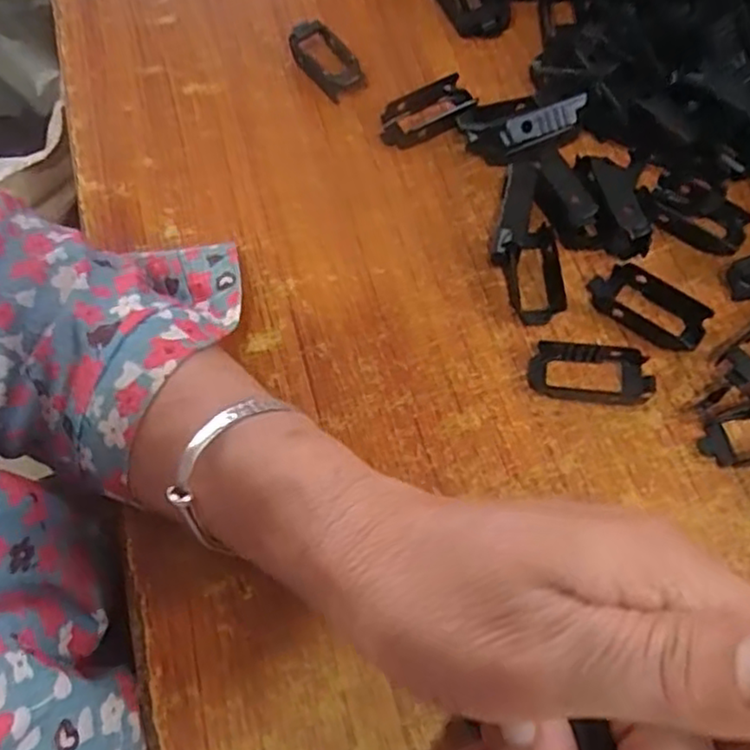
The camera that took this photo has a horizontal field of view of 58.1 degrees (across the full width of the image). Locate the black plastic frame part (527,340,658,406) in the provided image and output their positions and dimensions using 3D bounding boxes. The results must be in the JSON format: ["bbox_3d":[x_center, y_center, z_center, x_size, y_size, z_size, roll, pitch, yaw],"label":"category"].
[{"bbox_3d":[0.092,-0.001,0.286,0.051,0.007,0.023,7,67,6],"label":"black plastic frame part"}]

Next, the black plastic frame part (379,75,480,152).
[{"bbox_3d":[0.027,-0.132,0.343,0.049,0.013,0.026,-25,68,-7],"label":"black plastic frame part"}]

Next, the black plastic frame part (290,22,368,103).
[{"bbox_3d":[-0.025,-0.167,0.359,0.024,0.015,0.047,-33,69,-11],"label":"black plastic frame part"}]

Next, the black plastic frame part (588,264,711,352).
[{"bbox_3d":[0.119,-0.030,0.296,0.052,0.009,0.026,29,71,14],"label":"black plastic frame part"}]

